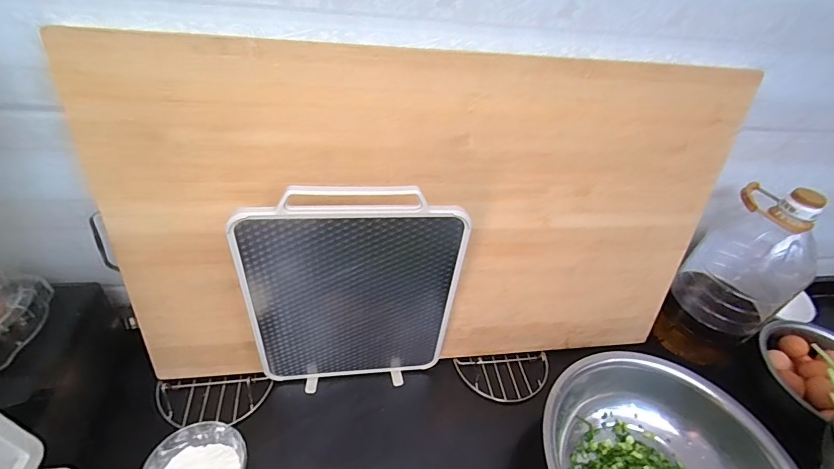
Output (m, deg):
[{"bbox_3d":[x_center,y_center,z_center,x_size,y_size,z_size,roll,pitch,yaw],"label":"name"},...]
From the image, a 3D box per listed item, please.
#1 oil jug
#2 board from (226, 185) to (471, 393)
[{"bbox_3d":[0.568,0.076,0.713,0.136,0.330,0.154,-26,50,-33],"label":"oil jug"},{"bbox_3d":[-0.086,0.099,0.572,0.284,0.384,0.031,-5,42,-14],"label":"board"}]

